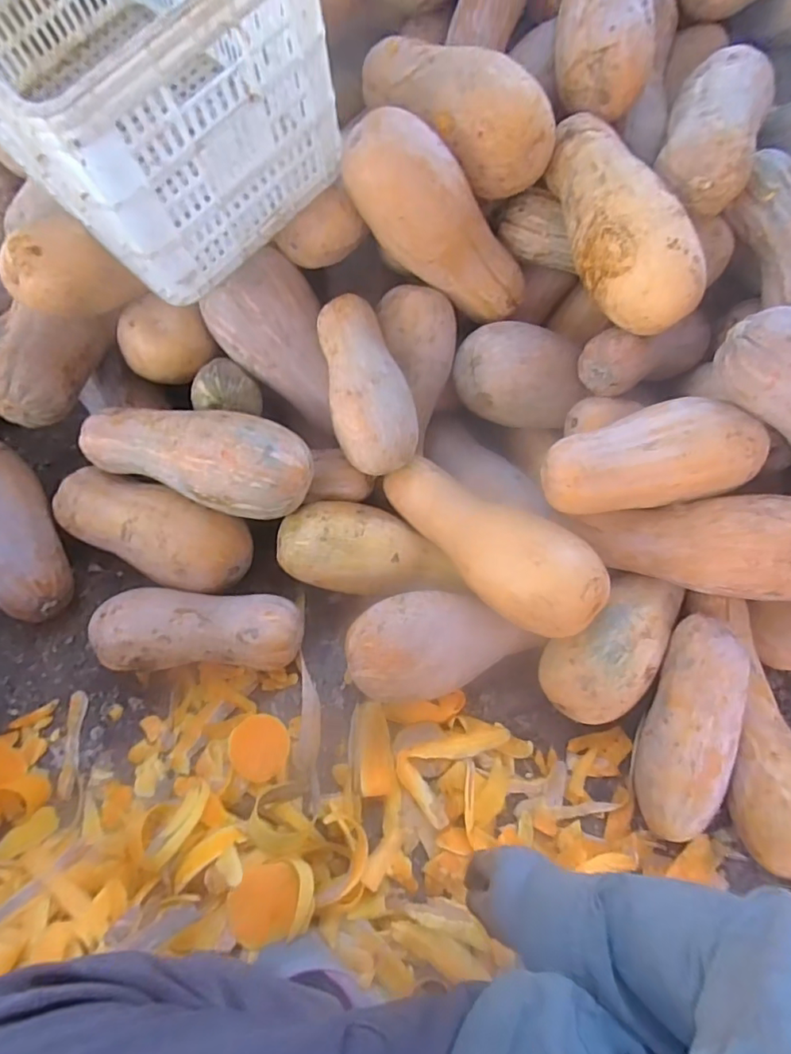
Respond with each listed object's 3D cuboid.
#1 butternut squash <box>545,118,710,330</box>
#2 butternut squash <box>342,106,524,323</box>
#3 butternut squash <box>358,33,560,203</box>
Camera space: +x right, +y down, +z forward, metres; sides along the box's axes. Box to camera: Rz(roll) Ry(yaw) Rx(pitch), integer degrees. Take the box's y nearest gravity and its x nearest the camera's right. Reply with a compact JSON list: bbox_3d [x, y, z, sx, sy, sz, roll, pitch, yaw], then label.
[{"bbox_3d":[0.317,-0.438,0.751,0.108,0.110,0.328,-18,78,-11],"label":"butternut squash"},{"bbox_3d":[0.073,-0.437,0.792,0.122,0.342,0.110,-26,52,34],"label":"butternut squash"},{"bbox_3d":[0.083,-0.623,0.791,0.127,0.139,0.301,-32,64,-18],"label":"butternut squash"}]

